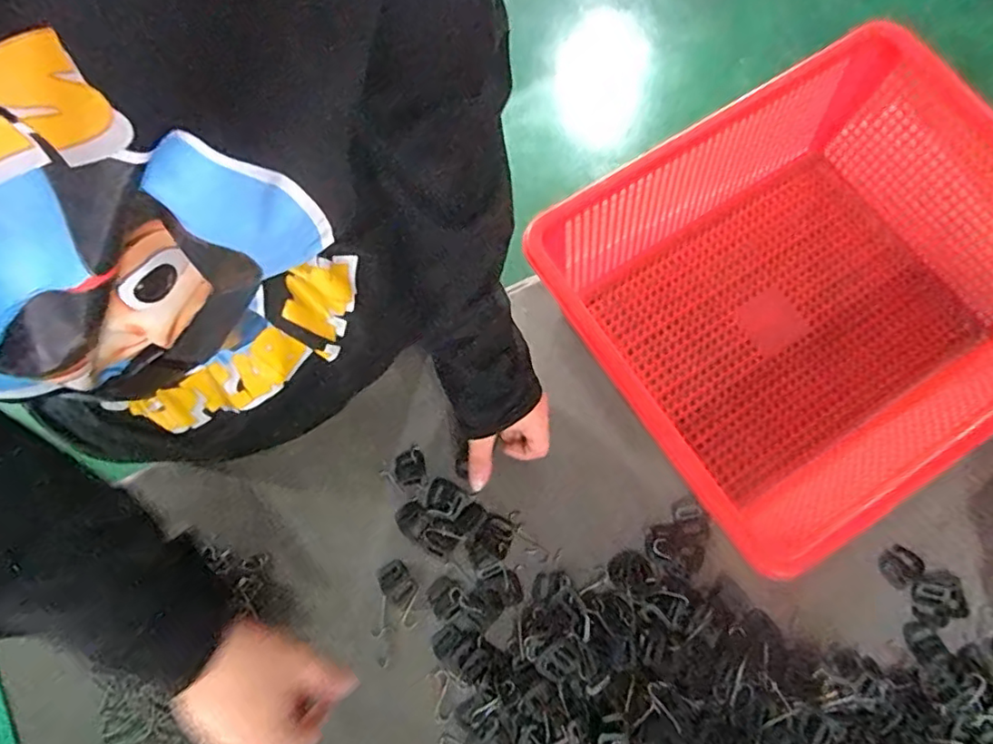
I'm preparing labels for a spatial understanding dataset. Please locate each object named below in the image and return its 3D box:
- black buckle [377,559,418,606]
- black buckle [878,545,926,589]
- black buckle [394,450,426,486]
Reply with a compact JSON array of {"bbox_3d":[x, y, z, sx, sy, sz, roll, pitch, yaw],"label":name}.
[{"bbox_3d":[-0.083,0.176,0.493,0.026,0.004,0.032,-39,77,-10],"label":"black buckle"},{"bbox_3d":[0.339,0.163,0.495,0.033,0.008,0.028,-34,76,-9],"label":"black buckle"},{"bbox_3d":[-0.076,0.085,0.519,0.026,0.004,0.028,-8,73,-2],"label":"black buckle"}]

